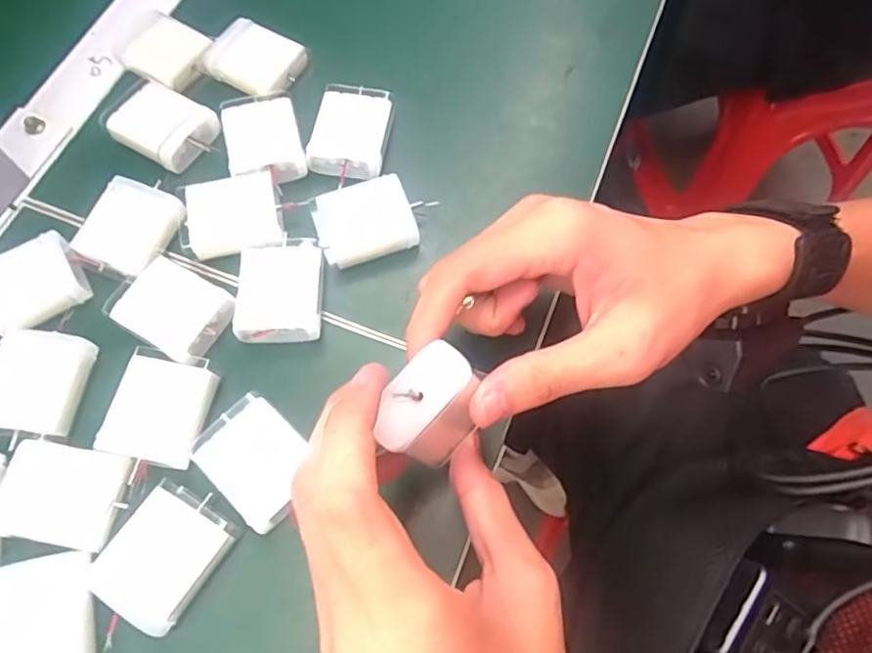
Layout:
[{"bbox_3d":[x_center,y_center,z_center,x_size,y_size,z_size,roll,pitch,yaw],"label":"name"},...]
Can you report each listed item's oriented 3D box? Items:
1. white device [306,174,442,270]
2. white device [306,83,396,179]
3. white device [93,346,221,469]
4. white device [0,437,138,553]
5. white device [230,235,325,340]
[{"bbox_3d":[-0.035,-0.057,0.327,0.058,0.017,0.041,-20,68,-7],"label":"white device"},{"bbox_3d":[-0.048,-0.113,0.347,0.042,0.017,0.053,10,68,6],"label":"white device"},{"bbox_3d":[-0.128,0.037,0.280,0.042,0.010,0.050,10,68,6],"label":"white device"},{"bbox_3d":[-0.166,0.074,0.268,0.052,0.008,0.042,8,68,5],"label":"white device"},{"bbox_3d":[-0.080,-0.017,0.308,0.042,0.013,0.052,-2,67,1],"label":"white device"}]

